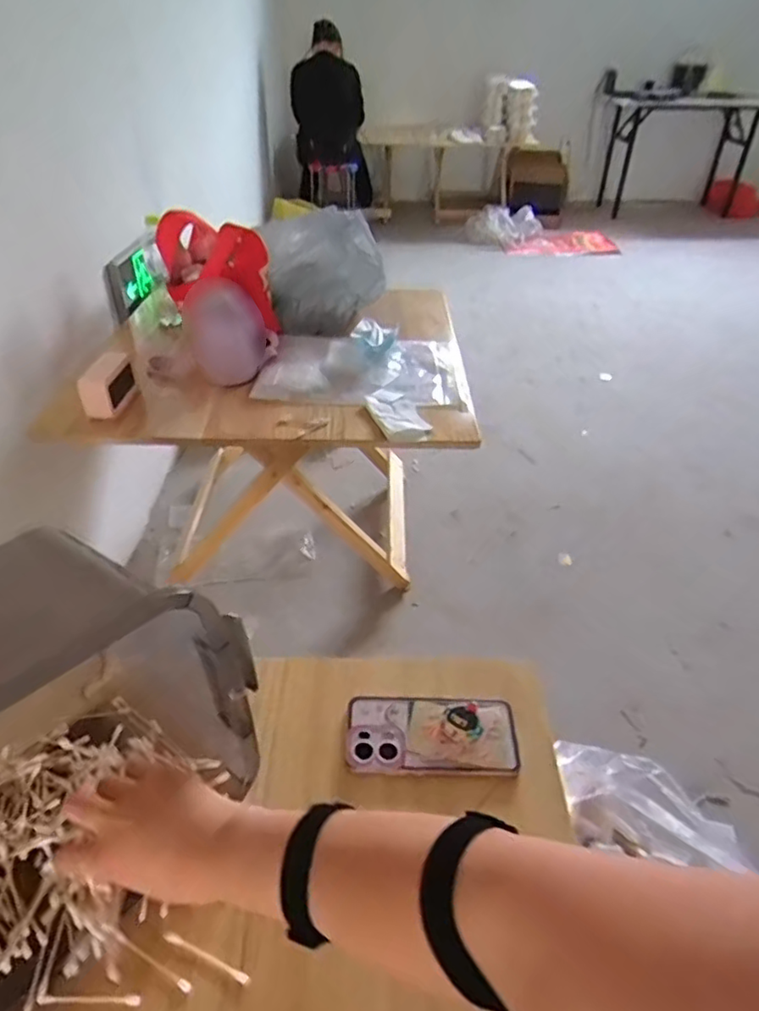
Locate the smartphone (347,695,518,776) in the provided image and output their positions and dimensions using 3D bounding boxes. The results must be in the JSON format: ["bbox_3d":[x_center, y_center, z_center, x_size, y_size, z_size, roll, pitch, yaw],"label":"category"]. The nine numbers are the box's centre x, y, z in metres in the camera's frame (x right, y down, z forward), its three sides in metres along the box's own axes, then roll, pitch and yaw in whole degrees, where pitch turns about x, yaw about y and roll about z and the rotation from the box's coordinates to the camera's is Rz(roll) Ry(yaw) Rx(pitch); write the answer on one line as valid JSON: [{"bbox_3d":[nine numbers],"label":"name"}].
[{"bbox_3d":[0.050,0.217,0.589,0.159,0.017,0.078,1,46,2],"label":"smartphone"}]

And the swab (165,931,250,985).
[{"bbox_3d":[-0.128,0.335,0.456,0.072,0.004,0.007,15,40,18],"label":"swab"}]

